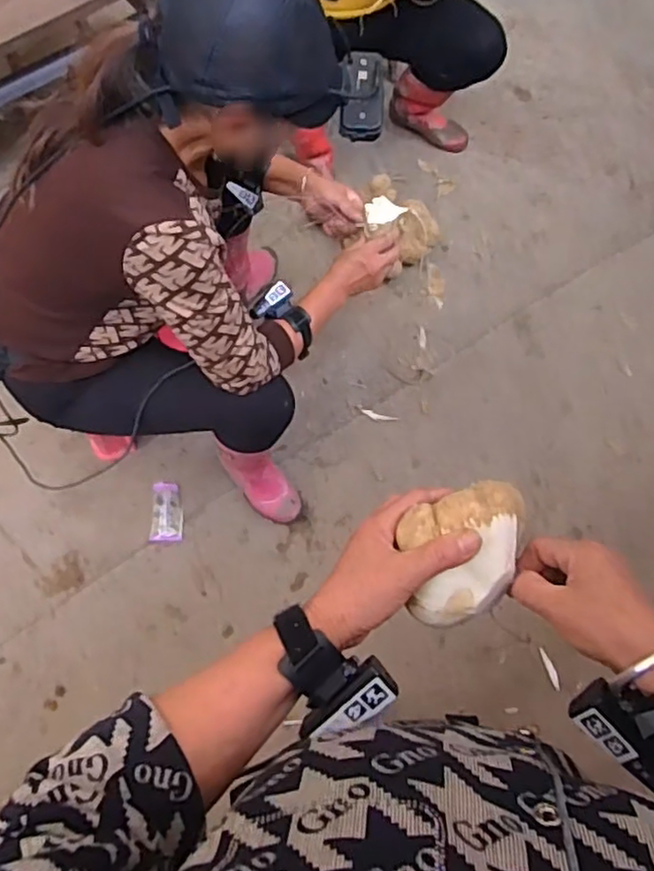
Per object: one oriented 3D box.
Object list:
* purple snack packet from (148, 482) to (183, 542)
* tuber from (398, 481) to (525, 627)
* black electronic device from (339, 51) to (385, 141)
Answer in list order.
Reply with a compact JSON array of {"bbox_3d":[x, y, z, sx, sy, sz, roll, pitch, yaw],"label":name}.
[{"bbox_3d":[-0.334,0.161,1.384,0.065,0.021,0.117,1,71,-1],"label":"purple snack packet"},{"bbox_3d":[0.101,0.082,0.460,0.107,0.052,0.079,-24,73,-9],"label":"tuber"},{"bbox_3d":[0.044,-0.415,0.798,0.050,0.024,0.107,5,87,1],"label":"black electronic device"}]

